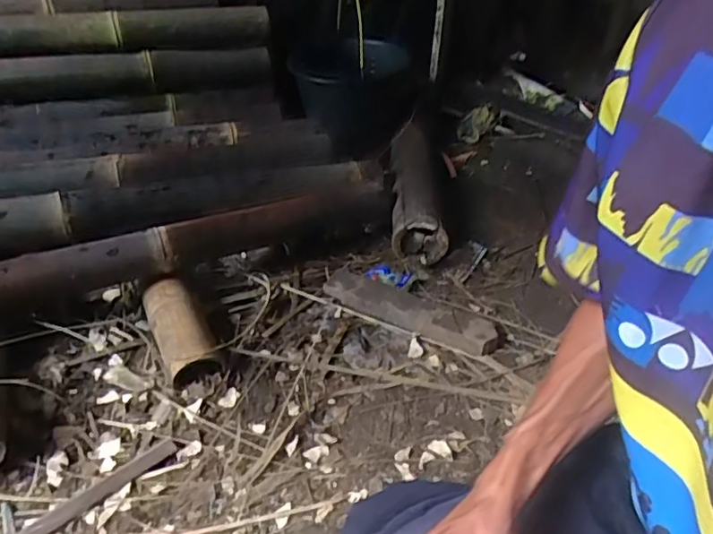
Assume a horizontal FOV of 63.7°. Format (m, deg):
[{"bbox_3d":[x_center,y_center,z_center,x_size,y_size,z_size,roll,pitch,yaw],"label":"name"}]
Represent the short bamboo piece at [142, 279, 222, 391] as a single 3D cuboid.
[{"bbox_3d":[-0.262,0.095,0.851,0.070,0.073,0.176,-19,44,-25],"label":"short bamboo piece"}]

